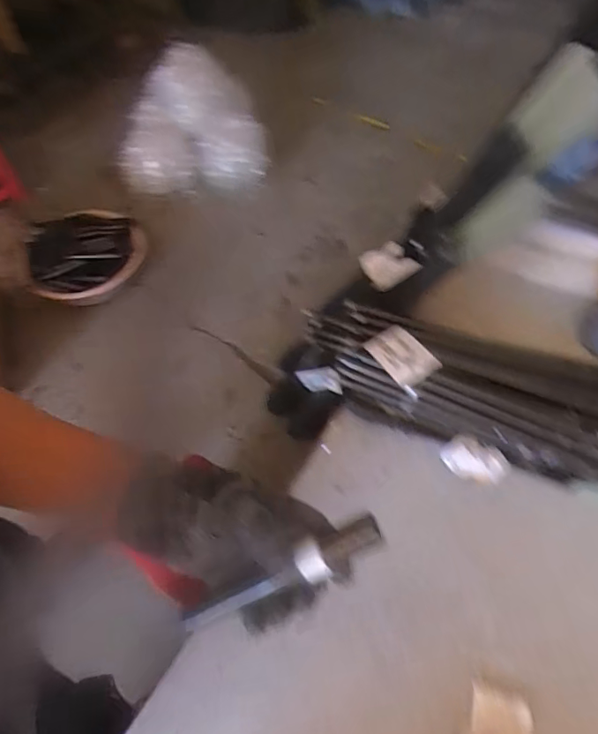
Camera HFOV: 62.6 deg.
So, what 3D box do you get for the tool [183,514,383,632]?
[{"bbox_3d":[-0.013,0.138,0.321,0.147,0.012,0.018,-31,58,10],"label":"tool"}]

